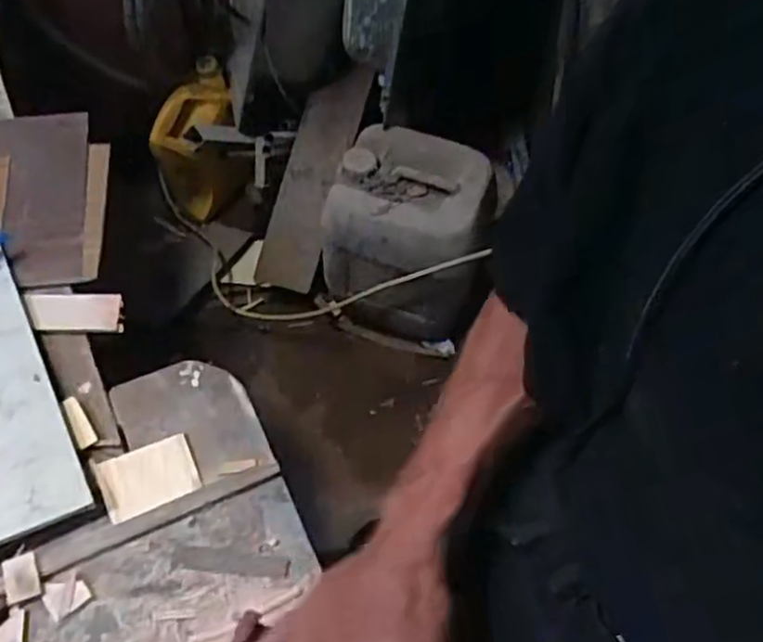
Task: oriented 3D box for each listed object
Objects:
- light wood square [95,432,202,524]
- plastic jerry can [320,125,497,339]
[{"bbox_3d":[-0.193,0.128,0.583,0.075,0.006,0.056,-20,63,-14],"label":"light wood square"},{"bbox_3d":[0.052,-0.153,1.405,0.299,0.347,0.265,17,60,7],"label":"plastic jerry can"}]

